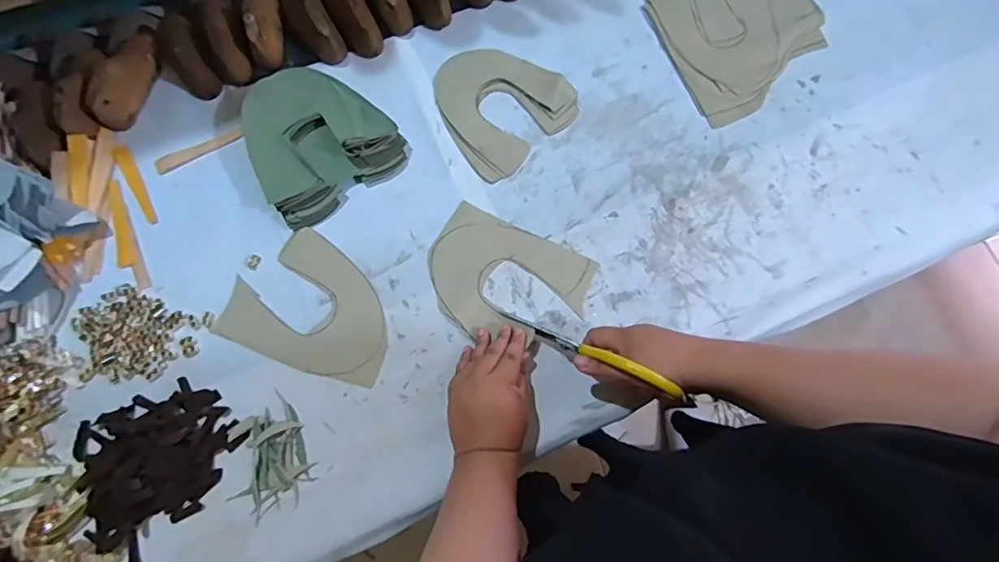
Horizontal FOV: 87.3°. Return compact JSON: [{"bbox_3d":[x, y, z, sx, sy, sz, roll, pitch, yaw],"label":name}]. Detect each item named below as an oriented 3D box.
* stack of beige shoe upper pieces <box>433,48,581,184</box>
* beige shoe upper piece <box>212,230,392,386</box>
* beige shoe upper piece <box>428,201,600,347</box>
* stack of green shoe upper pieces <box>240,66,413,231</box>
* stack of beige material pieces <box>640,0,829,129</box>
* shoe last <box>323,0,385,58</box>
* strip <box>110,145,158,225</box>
[{"bbox_3d":[-0.004,-0.235,0.683,0.167,0.008,0.170,-42,78,-11],"label":"stack of beige shoe upper pieces"},{"bbox_3d":[-0.211,0.026,0.609,0.194,0.004,0.148,22,75,6],"label":"beige shoe upper piece"},{"bbox_3d":[0.006,0.000,0.621,0.187,0.006,0.141,25,75,7],"label":"beige shoe upper piece"},{"bbox_3d":[-0.223,-0.178,0.645,0.169,0.048,0.169,-33,77,-9],"label":"stack of green shoe upper pieces"},{"bbox_3d":[0.322,-0.362,0.716,0.225,0.011,0.263,-24,75,-7],"label":"stack of beige material pieces"},{"bbox_3d":[-0.200,-0.364,0.693,0.051,0.055,0.143,-32,76,-9],"label":"shoe last"},{"bbox_3d":[-0.452,-0.120,0.652,0.019,0.008,0.117,-30,76,-8],"label":"strip"}]

